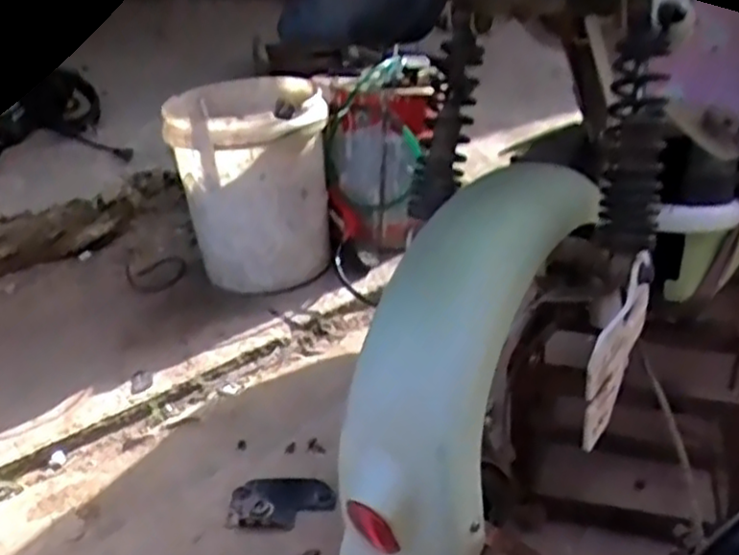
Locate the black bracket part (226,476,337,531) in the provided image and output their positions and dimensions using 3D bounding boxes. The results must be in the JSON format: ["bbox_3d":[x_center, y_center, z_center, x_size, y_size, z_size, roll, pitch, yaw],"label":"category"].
[{"bbox_3d":[-0.112,0.288,0.936,0.132,0.019,0.086,-4,28,0],"label":"black bracket part"}]

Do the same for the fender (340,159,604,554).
[{"bbox_3d":[0.066,0.064,0.553,0.106,0.114,0.383,14,76,30],"label":"fender"}]

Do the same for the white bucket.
[{"bbox_3d":[-0.237,-0.190,1.490,0.295,0.352,0.324,-3,28,2],"label":"white bucket"}]

